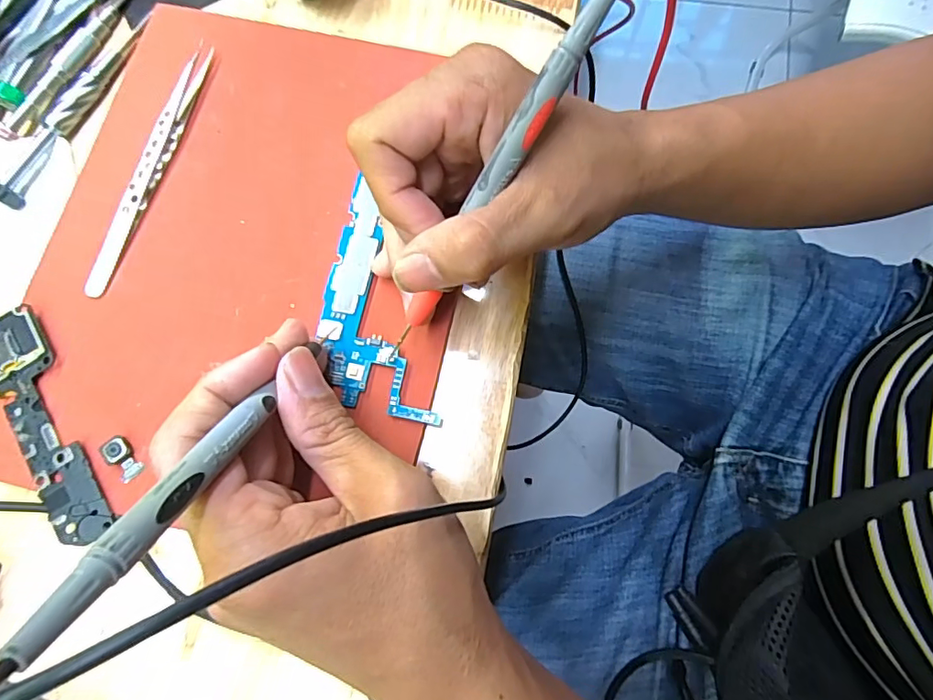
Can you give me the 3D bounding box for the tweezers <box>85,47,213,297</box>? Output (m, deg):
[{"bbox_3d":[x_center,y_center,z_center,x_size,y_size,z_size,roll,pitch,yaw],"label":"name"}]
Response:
[{"bbox_3d":[-0.152,-0.088,0.249,0.009,0.009,0.131,16,78,5],"label":"tweezers"}]

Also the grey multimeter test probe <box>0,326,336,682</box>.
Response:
[{"bbox_3d":[-0.070,0.026,0.157,0.008,0.156,0.007,12,118,4],"label":"grey multimeter test probe"}]

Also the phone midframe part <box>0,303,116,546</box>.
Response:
[{"bbox_3d":[-0.181,0.032,0.224,0.026,0.005,0.107,-29,78,-5],"label":"phone midframe part"}]

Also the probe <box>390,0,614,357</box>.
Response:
[{"bbox_3d":[0.006,-0.052,0.185,0.009,0.011,0.150,39,119,10],"label":"probe"}]

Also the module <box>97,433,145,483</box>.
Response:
[{"bbox_3d":[-0.145,0.045,0.219,0.011,0.004,0.020,-42,79,-8],"label":"module"}]

